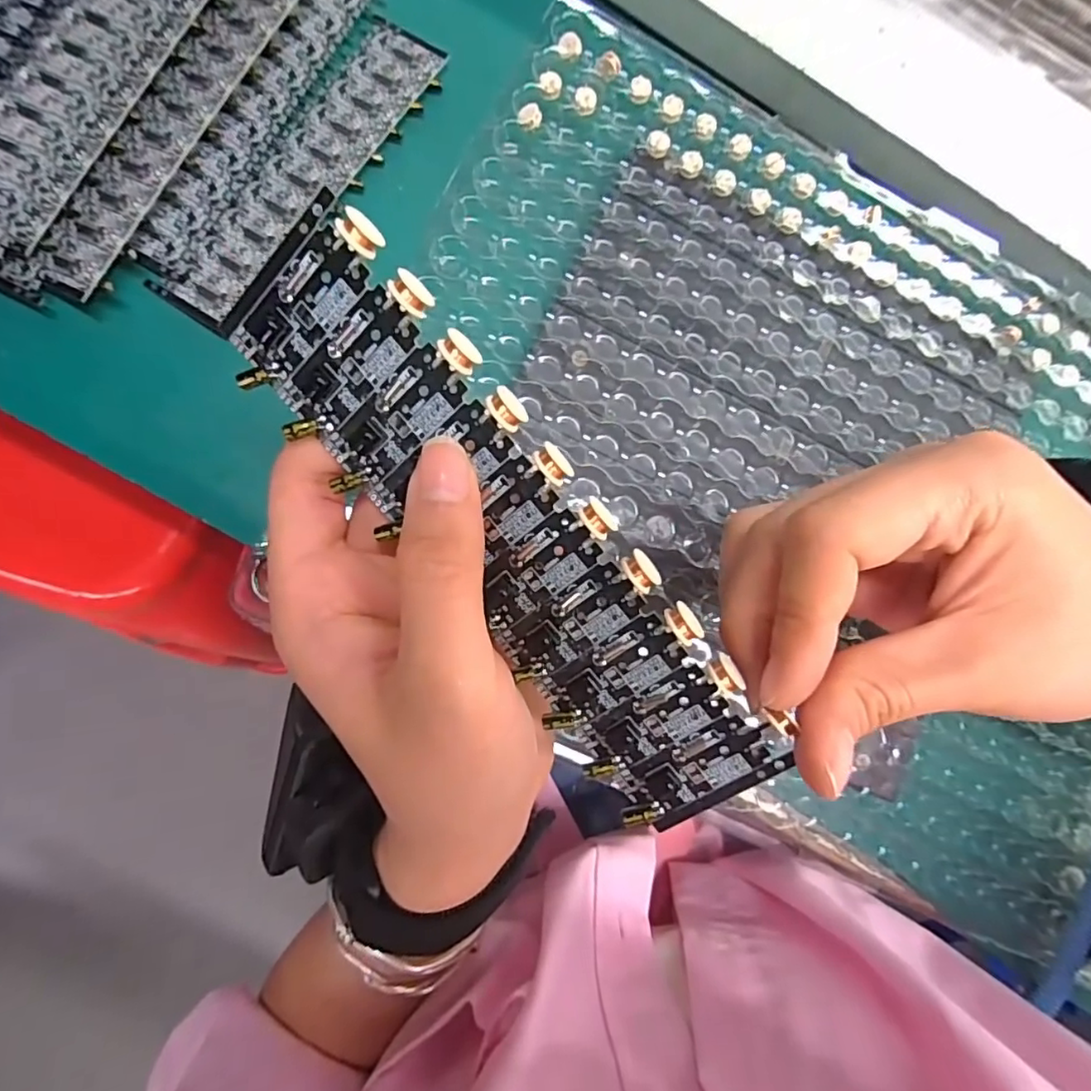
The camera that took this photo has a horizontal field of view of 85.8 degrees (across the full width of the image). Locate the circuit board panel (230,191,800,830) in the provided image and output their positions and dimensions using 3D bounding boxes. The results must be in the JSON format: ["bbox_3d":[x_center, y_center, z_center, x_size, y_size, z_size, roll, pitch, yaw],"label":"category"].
[{"bbox_3d":[-0.007,0.000,0.138,0.043,0.005,0.160,-39,96,20],"label":"circuit board panel"}]

